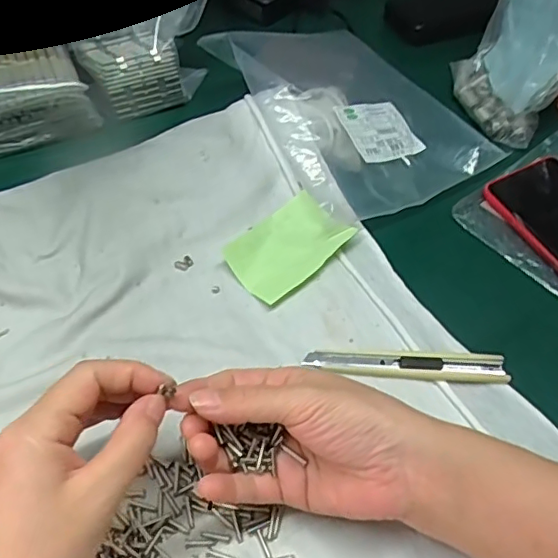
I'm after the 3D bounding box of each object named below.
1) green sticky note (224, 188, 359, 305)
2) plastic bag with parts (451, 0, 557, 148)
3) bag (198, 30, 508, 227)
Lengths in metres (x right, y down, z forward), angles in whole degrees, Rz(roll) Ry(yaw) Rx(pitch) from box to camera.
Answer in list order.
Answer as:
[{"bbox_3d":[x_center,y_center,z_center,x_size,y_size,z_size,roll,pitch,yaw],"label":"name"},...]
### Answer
[{"bbox_3d":[0.006,-0.027,0.443,0.094,0.013,0.064,-34,61,-26],"label":"green sticky note"},{"bbox_3d":[0.239,-0.234,0.540,0.046,0.175,0.147,8,38,-28],"label":"plastic bag with parts"},{"bbox_3d":[0.070,-0.162,0.522,0.194,0.052,0.229,-28,59,-23],"label":"bag"}]

